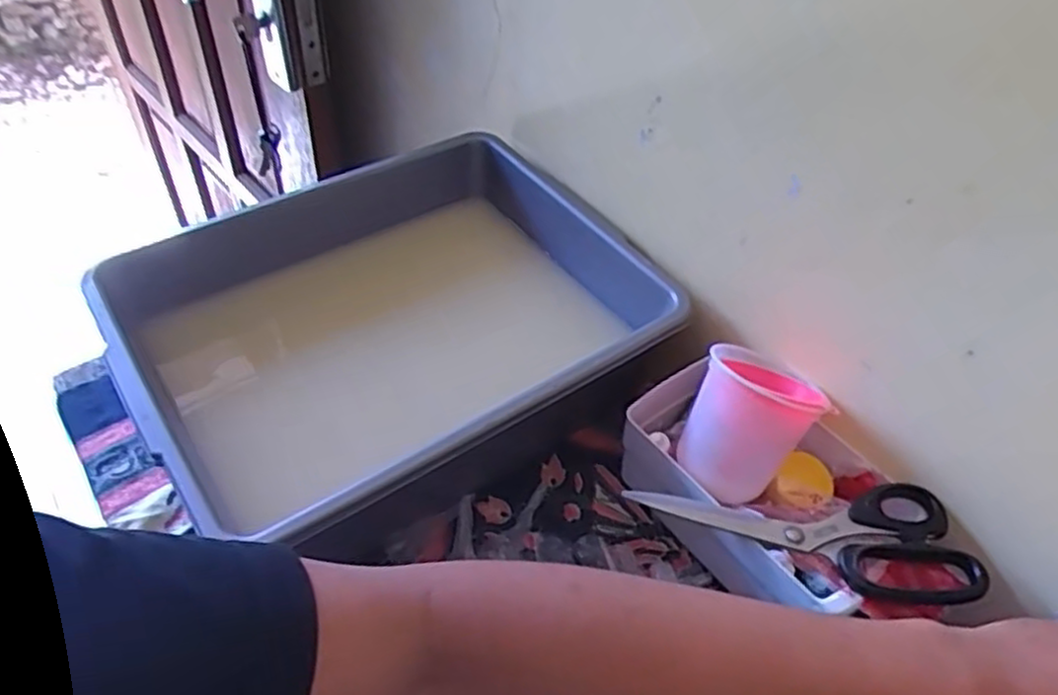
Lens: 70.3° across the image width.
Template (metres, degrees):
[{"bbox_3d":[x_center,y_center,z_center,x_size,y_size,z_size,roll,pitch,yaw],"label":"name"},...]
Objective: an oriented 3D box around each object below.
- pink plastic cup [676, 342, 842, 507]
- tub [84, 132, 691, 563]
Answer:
[{"bbox_3d":[0.148,0.054,0.532,0.067,0.091,0.073,13,24,-31],"label":"pink plastic cup"},{"bbox_3d":[-0.110,-0.004,0.621,0.379,0.134,0.306,-26,53,-25],"label":"tub"}]

